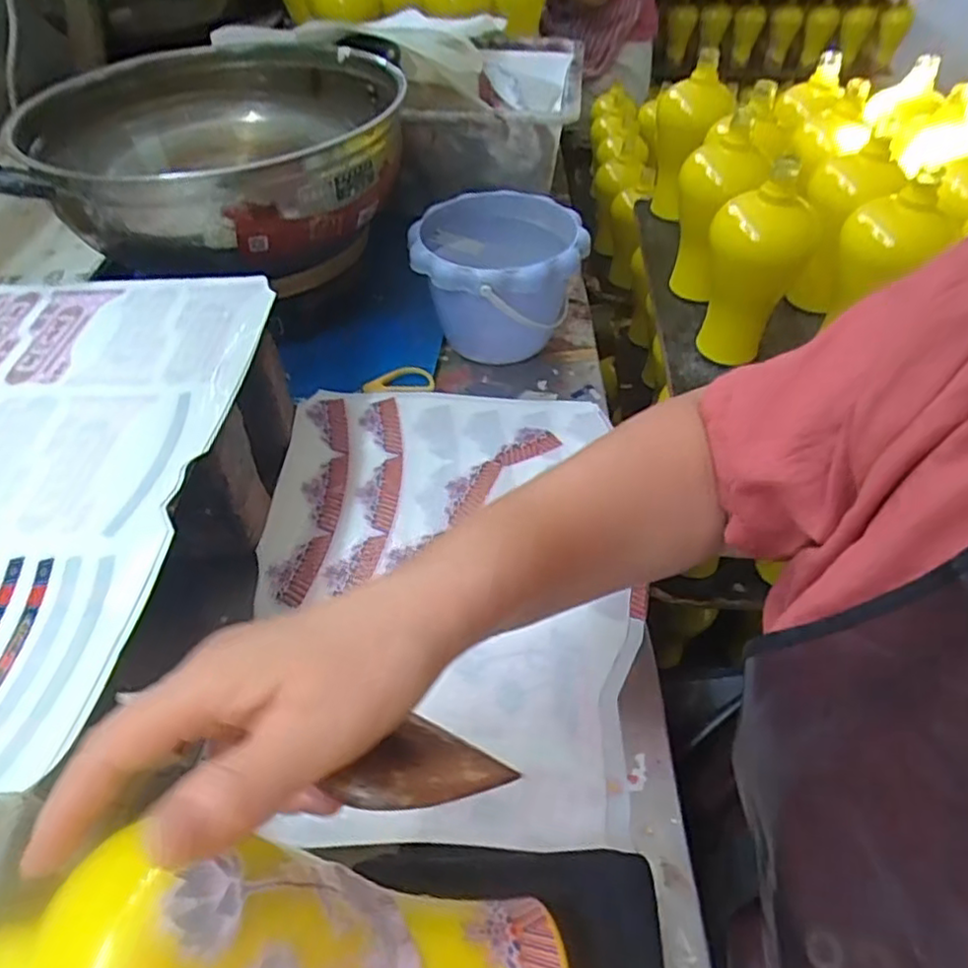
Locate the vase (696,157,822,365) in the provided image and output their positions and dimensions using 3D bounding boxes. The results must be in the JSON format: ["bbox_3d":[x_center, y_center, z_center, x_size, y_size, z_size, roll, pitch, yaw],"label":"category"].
[{"bbox_3d":[0.293,-0.231,0.729,0.104,0.214,0.098,18,49,14],"label":"vase"}]

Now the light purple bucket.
[{"bbox_3d":[0.013,-0.191,0.638,0.149,0.119,0.157,1,47,-1],"label":"light purple bucket"}]

